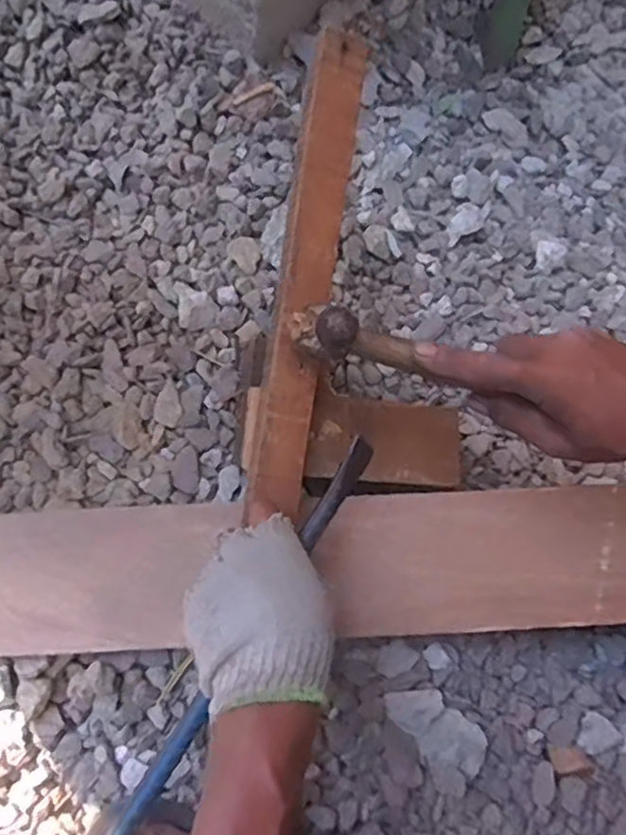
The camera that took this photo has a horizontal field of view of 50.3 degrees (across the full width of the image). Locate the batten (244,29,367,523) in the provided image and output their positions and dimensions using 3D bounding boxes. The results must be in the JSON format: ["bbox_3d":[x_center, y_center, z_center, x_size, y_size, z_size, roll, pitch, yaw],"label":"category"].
[{"bbox_3d":[-0.001,-0.107,0.496,0.042,0.019,0.355,10,88,-19],"label":"batten"}]

